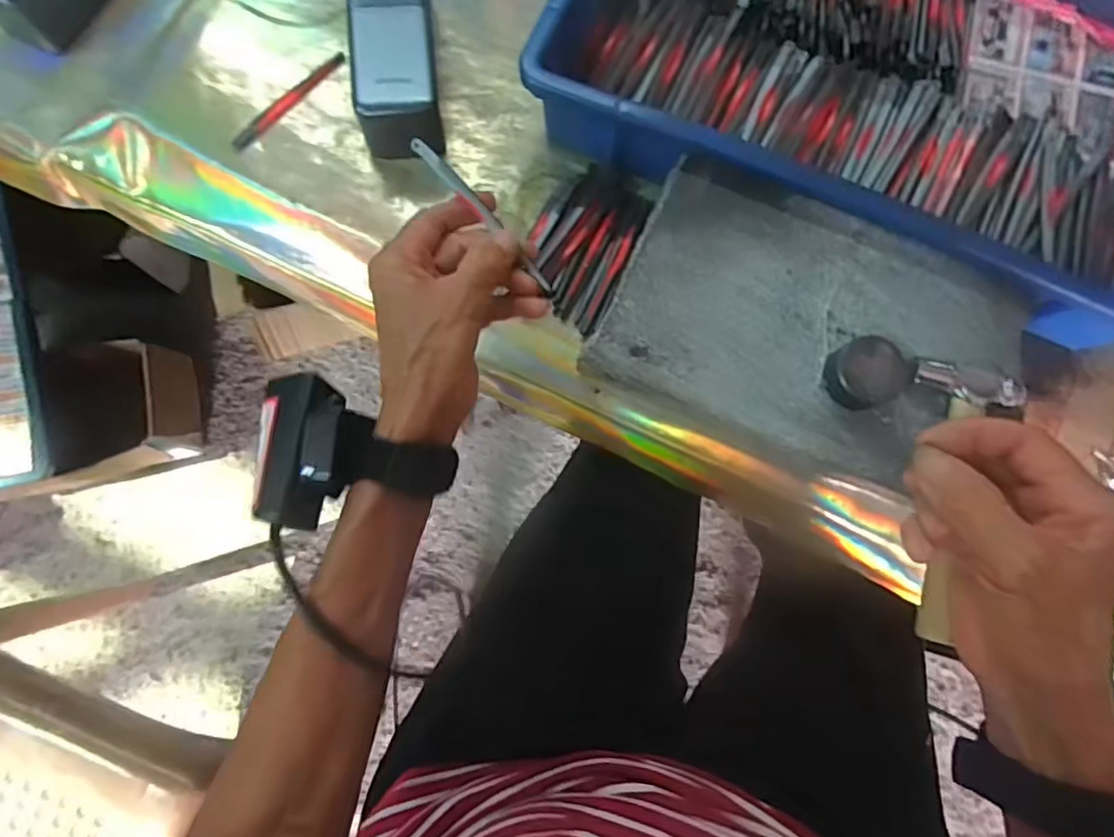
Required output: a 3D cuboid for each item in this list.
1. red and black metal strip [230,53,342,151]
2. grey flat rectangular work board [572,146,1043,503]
[{"bbox_3d":[-0.187,-0.222,0.429,0.013,0.004,0.100,44,82,6],"label":"red and black metal strip"},{"bbox_3d":[0.148,-0.055,0.358,0.225,0.006,0.145,22,81,3],"label":"grey flat rectangular work board"}]

